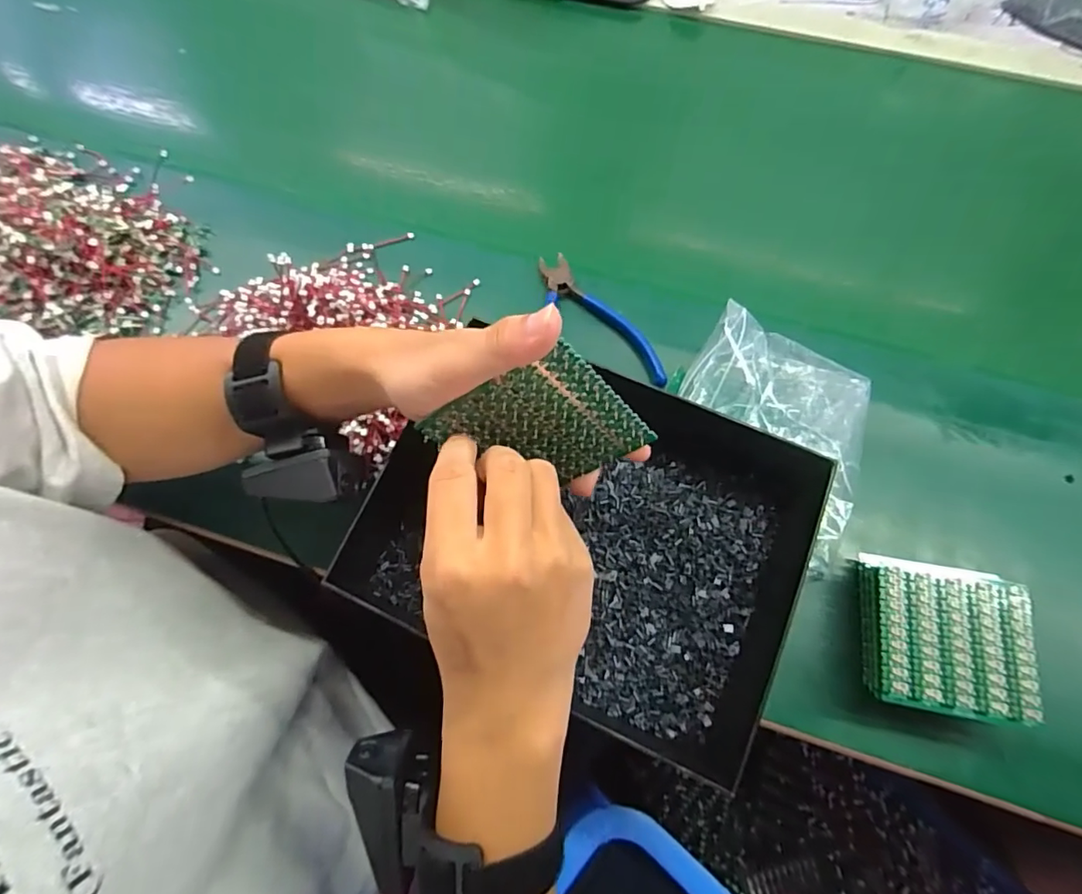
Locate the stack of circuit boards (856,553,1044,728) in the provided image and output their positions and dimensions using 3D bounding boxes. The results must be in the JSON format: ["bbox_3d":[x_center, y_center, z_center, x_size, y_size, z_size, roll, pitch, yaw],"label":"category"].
[{"bbox_3d":[0.246,0.119,0.338,0.094,0.038,0.087,11,67,5],"label":"stack of circuit boards"}]

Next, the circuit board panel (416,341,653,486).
[{"bbox_3d":[-0.002,-0.007,0.267,0.088,0.072,0.004,-25,40,24],"label":"circuit board panel"}]

